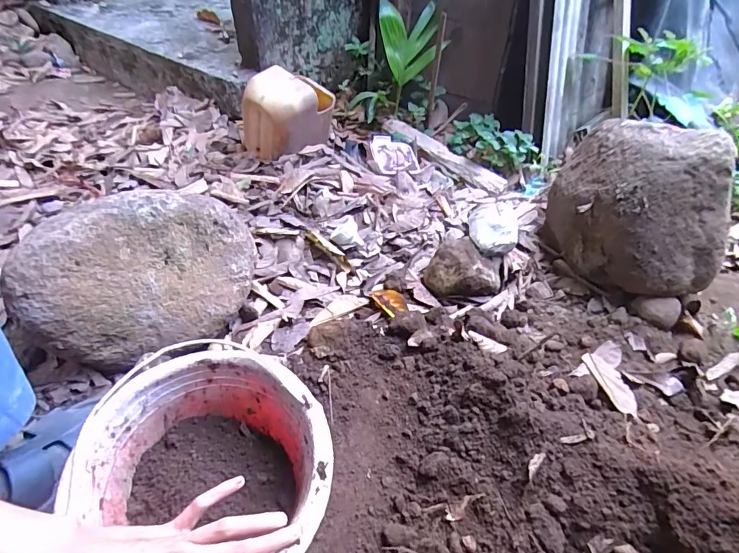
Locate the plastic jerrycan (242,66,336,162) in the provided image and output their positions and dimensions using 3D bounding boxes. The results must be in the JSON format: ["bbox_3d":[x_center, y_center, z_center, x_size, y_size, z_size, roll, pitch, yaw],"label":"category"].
[{"bbox_3d":[-0.205,-0.426,1.092,0.180,0.177,0.238,13,44,8],"label":"plastic jerrycan"}]

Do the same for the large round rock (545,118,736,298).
[{"bbox_3d":[0.498,-0.151,0.808,0.209,0.268,0.348,9,43,5],"label":"large round rock"}]

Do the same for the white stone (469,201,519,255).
[{"bbox_3d":[0.264,-0.104,0.912,0.090,0.063,0.123,4,43,-1],"label":"white stone"}]

